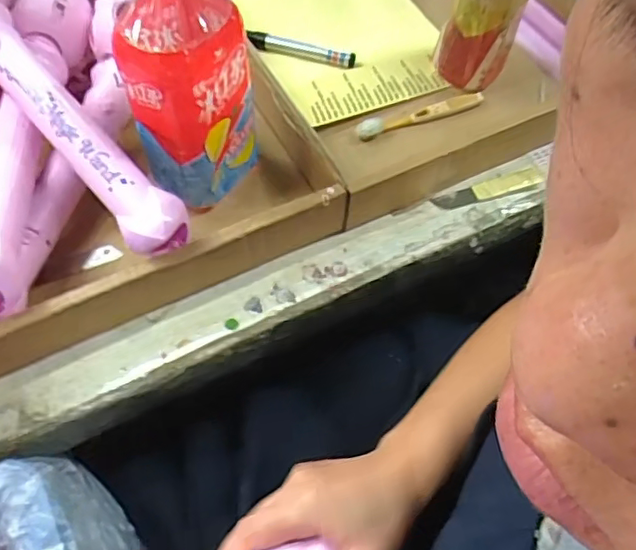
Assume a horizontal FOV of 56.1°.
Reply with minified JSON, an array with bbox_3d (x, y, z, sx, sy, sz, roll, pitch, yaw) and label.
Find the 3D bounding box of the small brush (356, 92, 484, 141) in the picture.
[{"bbox_3d":[0.102,-0.160,0.594,0.135,0.008,0.022,-18,63,-12],"label":"small brush"}]

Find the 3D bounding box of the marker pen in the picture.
[{"bbox_3d":[-0.018,-0.240,0.636,0.116,0.015,0.020,18,61,8],"label":"marker pen"}]

